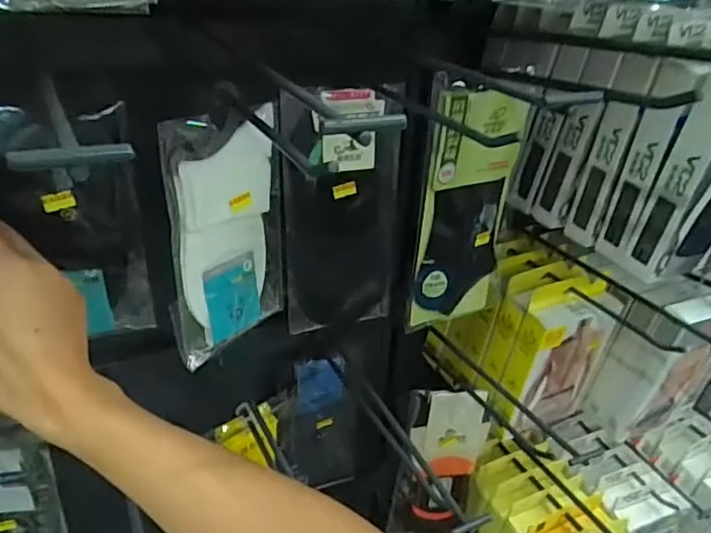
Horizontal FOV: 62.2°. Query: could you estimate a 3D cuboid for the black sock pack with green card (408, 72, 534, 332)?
[{"bbox_3d":[0.108,-0.052,0.560,0.107,0.247,0.015,-13,36,-24],"label":"black sock pack with green card"}]

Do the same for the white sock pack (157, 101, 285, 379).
[{"bbox_3d":[-0.101,-0.026,0.481,0.022,0.194,0.113,21,33,27],"label":"white sock pack"}]

